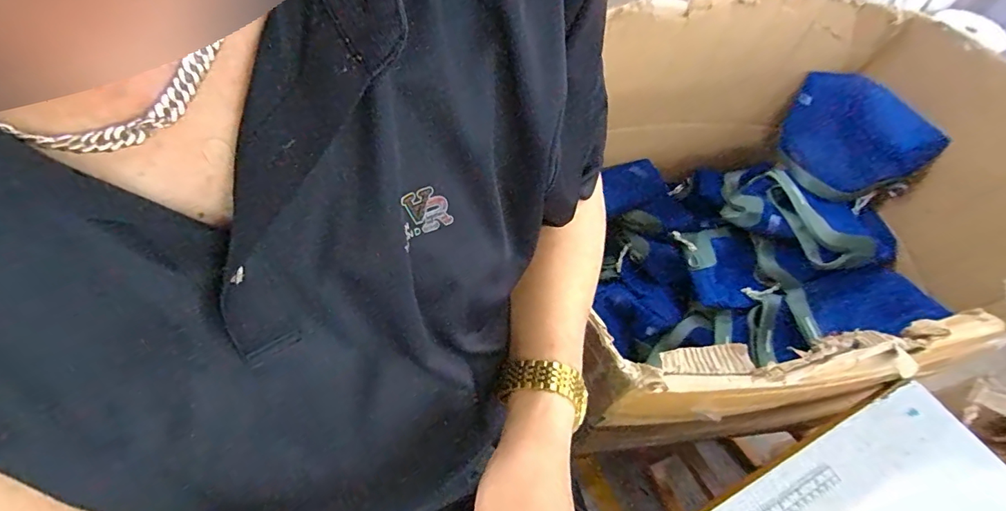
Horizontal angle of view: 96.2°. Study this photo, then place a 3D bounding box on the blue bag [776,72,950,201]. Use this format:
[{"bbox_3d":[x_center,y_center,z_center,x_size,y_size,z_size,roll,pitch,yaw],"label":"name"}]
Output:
[{"bbox_3d":[0.584,-0.199,0.776,0.066,0.165,0.217,-13,59,-11],"label":"blue bag"}]

